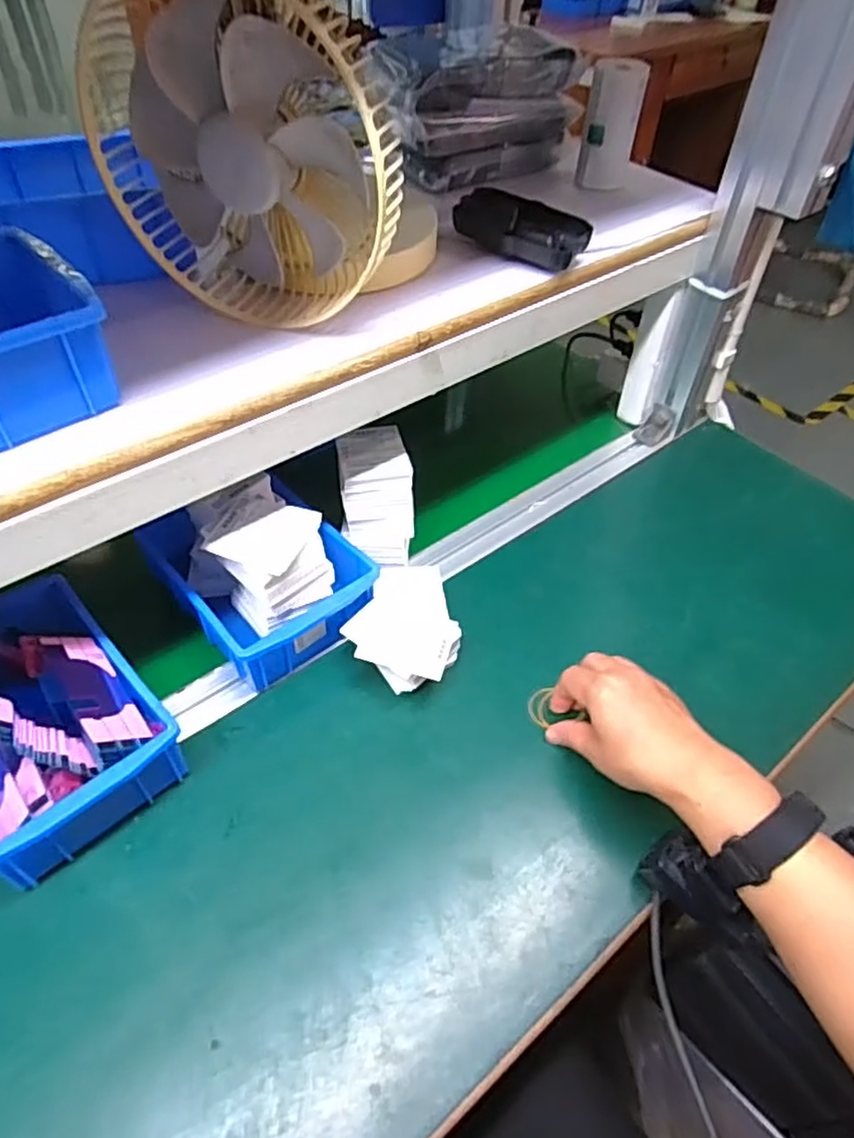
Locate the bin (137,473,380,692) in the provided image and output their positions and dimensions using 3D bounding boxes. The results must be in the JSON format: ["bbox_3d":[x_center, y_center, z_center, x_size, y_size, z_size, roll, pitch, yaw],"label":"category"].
[{"bbox_3d":[-0.137,-0.009,0.553,0.129,0.112,0.160,-33,58,-27],"label":"bin"}]

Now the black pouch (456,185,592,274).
[{"bbox_3d":[0.077,-0.275,0.546,0.108,0.029,0.053,29,54,21],"label":"black pouch"}]

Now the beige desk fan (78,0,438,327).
[{"bbox_3d":[-0.092,-0.282,0.448,0.193,0.183,0.150,15,50,11],"label":"beige desk fan"}]

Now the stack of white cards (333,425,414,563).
[{"bbox_3d":[-0.044,-0.063,0.596,0.066,0.097,0.081,-3,49,-5],"label":"stack of white cards"}]

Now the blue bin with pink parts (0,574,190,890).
[{"bbox_3d":[-0.274,0.102,0.473,0.131,0.085,0.196,-35,59,-28],"label":"blue bin with pink parts"}]

